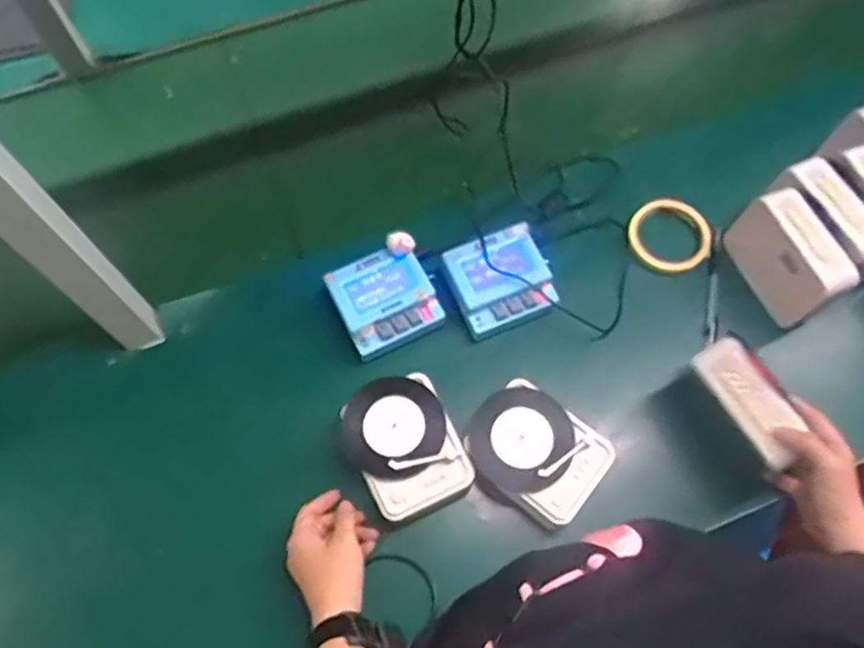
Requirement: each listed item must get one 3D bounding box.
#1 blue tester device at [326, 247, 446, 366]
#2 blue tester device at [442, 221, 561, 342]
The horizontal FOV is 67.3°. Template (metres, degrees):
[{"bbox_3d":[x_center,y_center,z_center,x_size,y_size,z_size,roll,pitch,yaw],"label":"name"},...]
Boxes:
[{"bbox_3d":[-0.052,-0.029,0.700,0.100,0.032,0.106,-26,68,-10],"label":"blue tester device"},{"bbox_3d":[0.075,-0.049,0.719,0.105,0.034,0.106,-18,67,-7],"label":"blue tester device"}]

